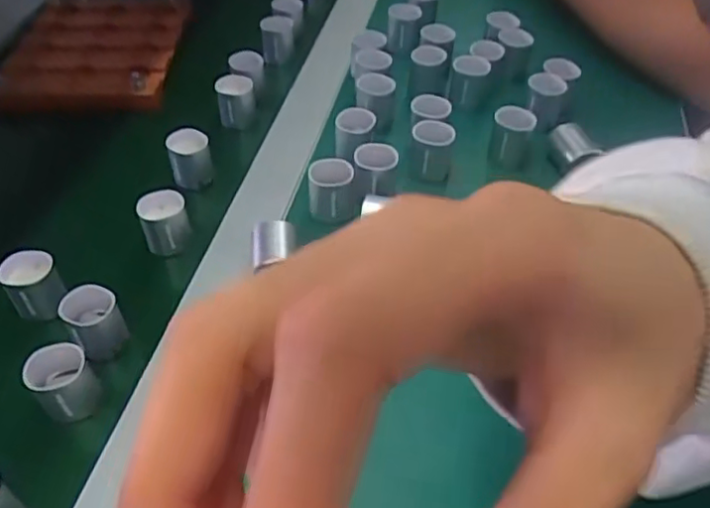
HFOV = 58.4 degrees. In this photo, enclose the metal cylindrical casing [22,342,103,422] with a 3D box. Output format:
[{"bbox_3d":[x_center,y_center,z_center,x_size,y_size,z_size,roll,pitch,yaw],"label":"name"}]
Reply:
[{"bbox_3d":[-0.158,0.070,0.345,0.030,0.036,0.030,2,47,-2],"label":"metal cylindrical casing"}]

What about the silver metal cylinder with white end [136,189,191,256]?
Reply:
[{"bbox_3d":[-0.130,-0.022,0.435,0.031,0.034,0.029,-13,49,-16],"label":"silver metal cylinder with white end"}]

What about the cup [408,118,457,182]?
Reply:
[{"bbox_3d":[0.057,-0.076,0.473,0.030,0.035,0.028,2,47,-2],"label":"cup"}]

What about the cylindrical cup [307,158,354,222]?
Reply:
[{"bbox_3d":[-0.017,-0.044,0.440,0.030,0.036,0.024,-1,47,-6],"label":"cylindrical cup"}]

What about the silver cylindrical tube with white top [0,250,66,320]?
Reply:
[{"bbox_3d":[-0.197,0.019,0.391,0.030,0.032,0.029,2,47,-2],"label":"silver cylindrical tube with white top"}]

